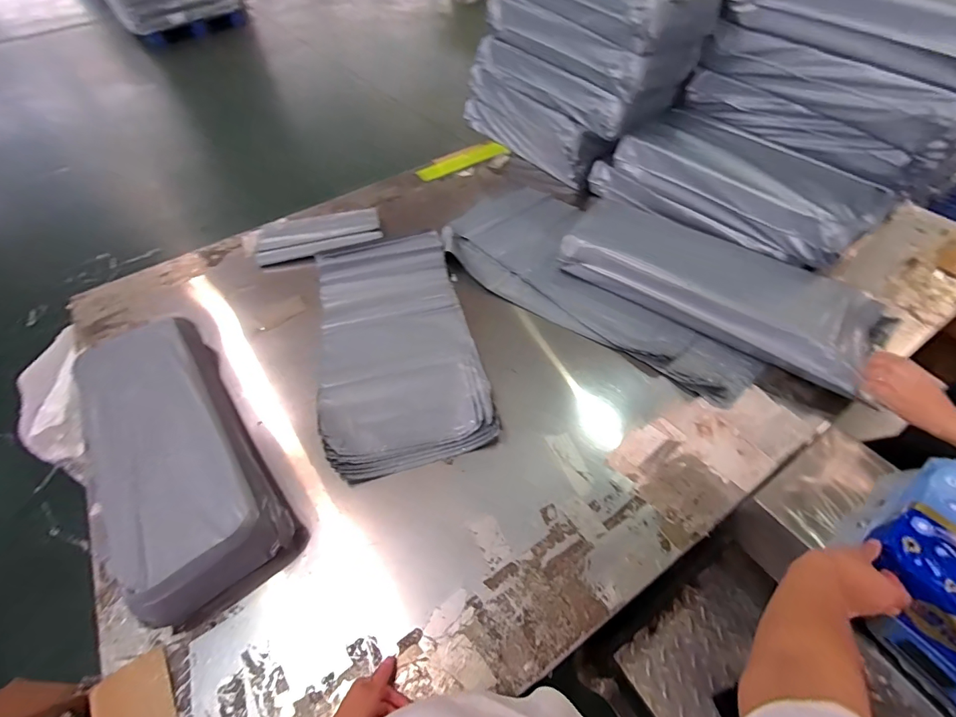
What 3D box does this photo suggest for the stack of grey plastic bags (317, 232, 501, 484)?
[{"bbox_3d":[-0.209,-0.068,1.049,0.355,0.034,0.705,-13,53,-7],"label":"stack of grey plastic bags"}]

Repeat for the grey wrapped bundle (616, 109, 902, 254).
[{"bbox_3d":[0.698,-0.475,1.124,0.268,0.120,0.620,-32,58,-20],"label":"grey wrapped bundle"}]

